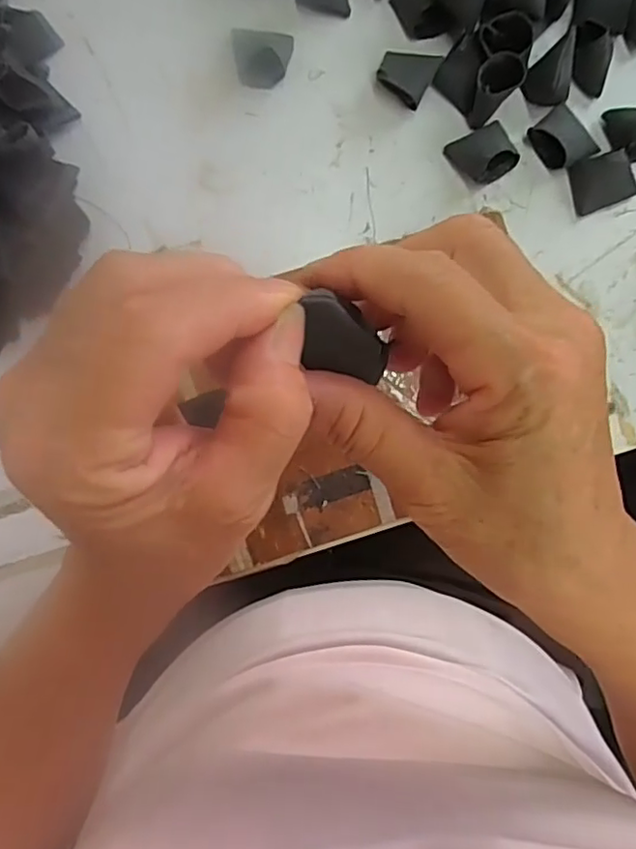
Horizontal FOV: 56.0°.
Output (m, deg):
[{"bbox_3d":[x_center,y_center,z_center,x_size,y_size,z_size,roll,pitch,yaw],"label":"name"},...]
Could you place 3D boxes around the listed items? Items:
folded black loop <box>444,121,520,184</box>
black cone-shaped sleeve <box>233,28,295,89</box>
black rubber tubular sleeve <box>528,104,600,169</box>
[{"bbox_3d":[0.112,-0.184,0.400,0.042,0.027,0.035,-29,88,-2],"label":"folded black loop"},{"bbox_3d":[-0.039,-0.247,0.408,0.039,0.013,0.038,8,87,-1],"label":"black cone-shaped sleeve"},{"bbox_3d":[0.166,-0.196,0.403,0.043,0.020,0.039,-27,88,-2],"label":"black rubber tubular sleeve"}]

